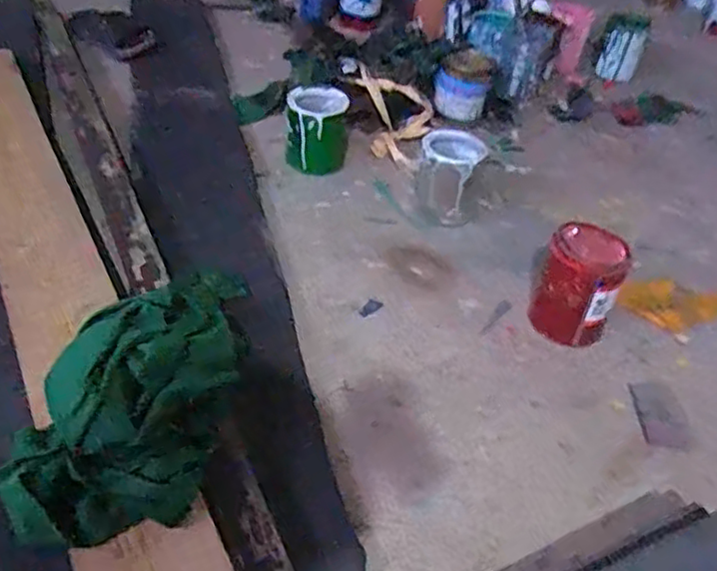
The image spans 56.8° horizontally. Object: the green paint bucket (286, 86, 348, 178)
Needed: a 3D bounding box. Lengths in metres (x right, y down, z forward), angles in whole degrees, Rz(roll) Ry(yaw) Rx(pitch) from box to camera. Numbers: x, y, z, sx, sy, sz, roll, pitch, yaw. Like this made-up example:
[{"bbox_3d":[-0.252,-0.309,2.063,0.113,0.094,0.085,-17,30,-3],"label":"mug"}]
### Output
[{"bbox_3d":[-0.078,-0.296,1.254,0.121,0.135,0.124,0,42,-9],"label":"green paint bucket"}]

